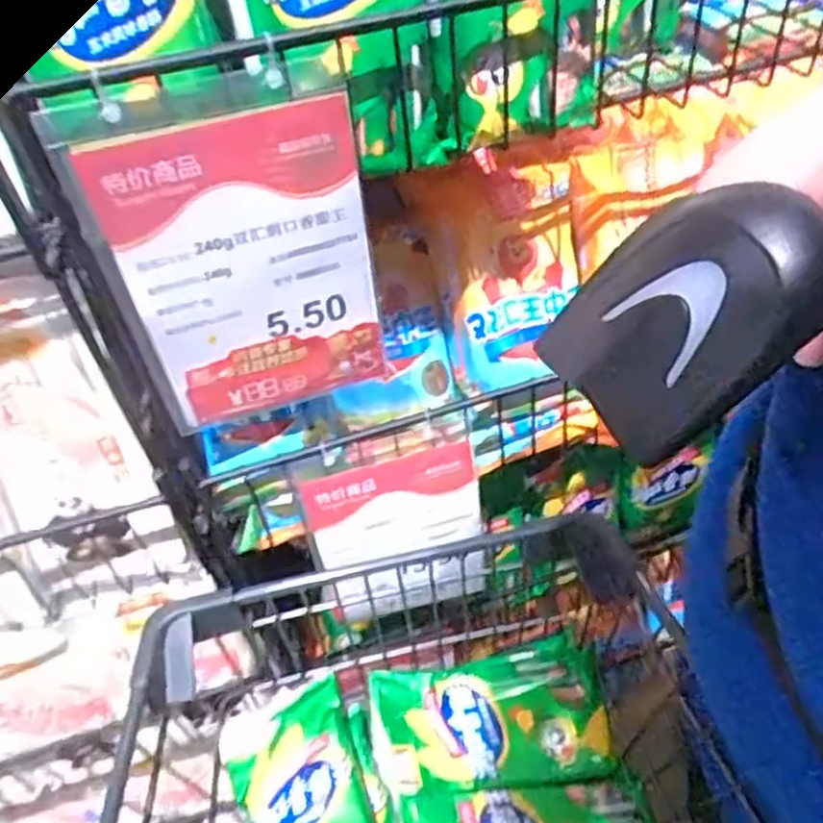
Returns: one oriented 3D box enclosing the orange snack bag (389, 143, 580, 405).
[{"bbox_3d":[0.078,-0.119,0.578,0.127,0.180,0.041,-20,10,-3],"label":"orange snack bag"}]

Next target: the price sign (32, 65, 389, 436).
[{"bbox_3d":[-0.095,-0.082,0.423,0.143,0.222,0.009,-17,47,-9],"label":"price sign"}]

